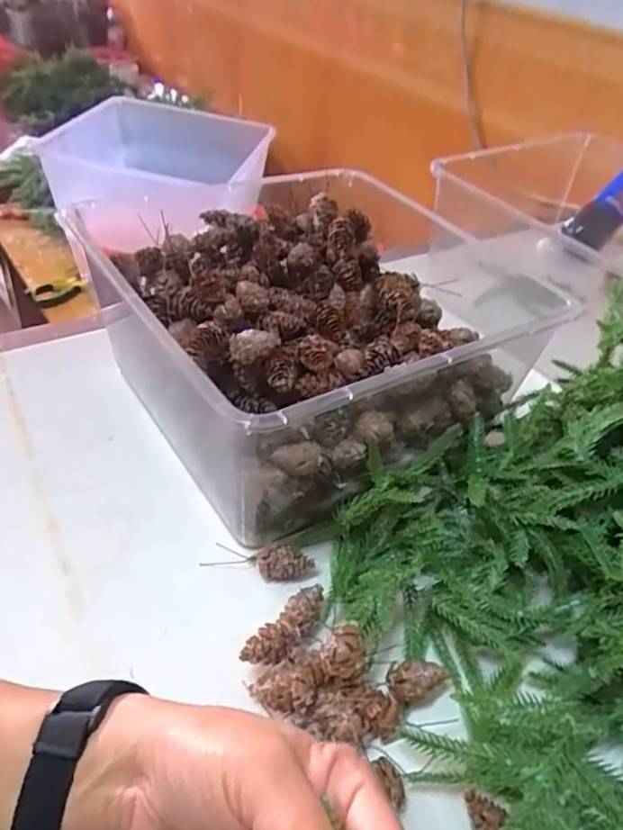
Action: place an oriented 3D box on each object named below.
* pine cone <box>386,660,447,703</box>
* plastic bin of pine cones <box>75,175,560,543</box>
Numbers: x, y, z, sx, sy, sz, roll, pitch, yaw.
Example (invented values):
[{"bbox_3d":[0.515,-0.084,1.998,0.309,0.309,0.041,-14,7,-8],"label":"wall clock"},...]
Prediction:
[{"bbox_3d":[0.062,0.155,0.348,0.037,0.023,0.019,0,42,-9],"label":"pine cone"},{"bbox_3d":[-0.013,-0.057,0.492,0.265,0.145,0.279,-24,50,-31],"label":"plastic bin of pine cones"}]

